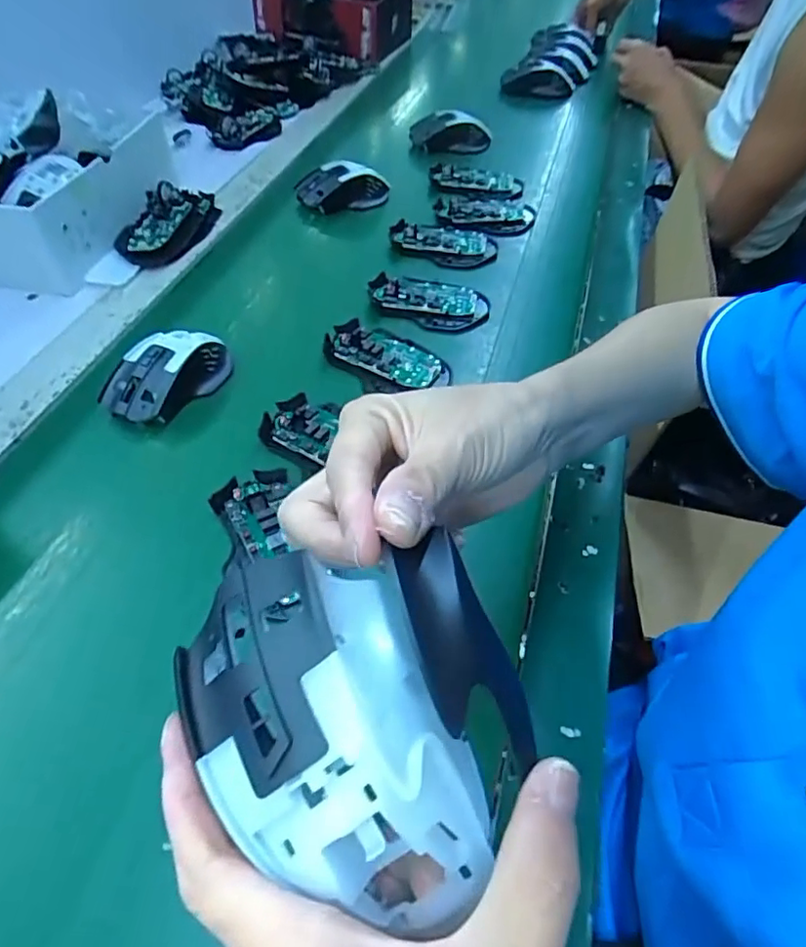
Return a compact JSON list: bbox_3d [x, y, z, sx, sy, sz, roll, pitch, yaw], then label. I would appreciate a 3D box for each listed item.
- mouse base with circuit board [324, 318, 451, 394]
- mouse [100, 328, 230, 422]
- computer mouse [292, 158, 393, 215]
[{"bbox_3d":[-0.017,-0.104,0.512,0.111,0.021,0.067,24,54,18],"label":"mouse base with circuit board"},{"bbox_3d":[-0.193,-0.084,0.481,0.057,0.036,0.107,30,56,22],"label":"mouse"},{"bbox_3d":[-0.071,-0.346,0.705,0.111,0.041,0.068,-7,51,-6],"label":"computer mouse"}]

